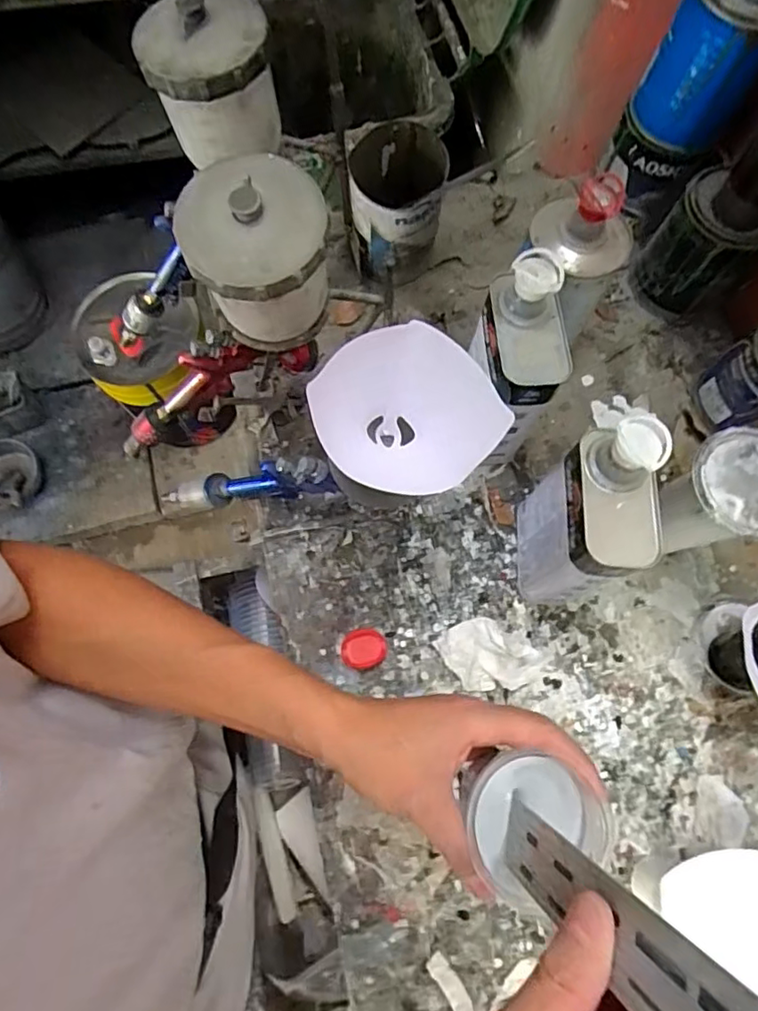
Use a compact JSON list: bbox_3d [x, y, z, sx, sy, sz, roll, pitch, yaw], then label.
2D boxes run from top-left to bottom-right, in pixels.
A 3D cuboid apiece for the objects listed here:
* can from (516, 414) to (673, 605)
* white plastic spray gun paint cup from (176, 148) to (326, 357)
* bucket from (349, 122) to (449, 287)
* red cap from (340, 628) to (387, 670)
[{"bbox_3d":[0.183,0.016,0.532,0.058,0.230,0.113,-2,73,-2],"label":"can"},{"bbox_3d":[-0.085,-0.177,0.433,0.092,0.127,0.092,0,73,-2],"label":"white plastic spray gun paint cup"},{"bbox_3d":[0.017,-0.332,0.678,0.097,0.164,0.104,-3,73,-2],"label":"bucket"},{"bbox_3d":[-0.015,0.144,0.589,0.044,0.023,0.037,-9,74,-4],"label":"red cap"}]

